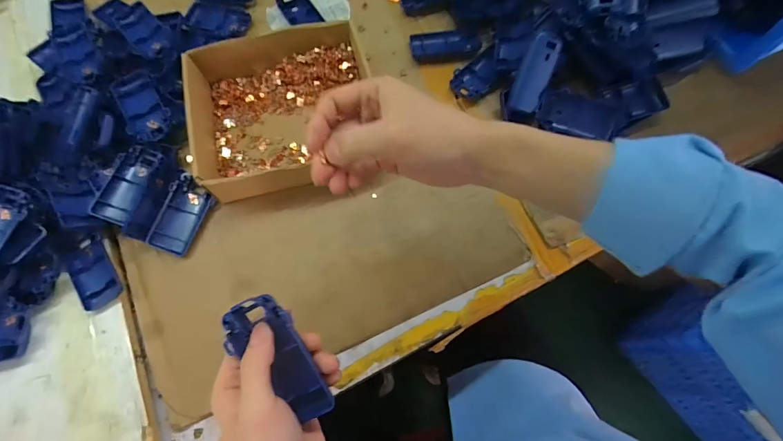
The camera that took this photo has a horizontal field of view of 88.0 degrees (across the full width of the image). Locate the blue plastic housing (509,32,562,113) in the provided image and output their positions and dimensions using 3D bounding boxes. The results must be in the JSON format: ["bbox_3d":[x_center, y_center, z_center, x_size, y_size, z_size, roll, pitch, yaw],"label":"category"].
[{"bbox_3d":[0.174,-0.177,0.490,0.038,0.018,0.089,20,112,8],"label":"blue plastic housing"}]

